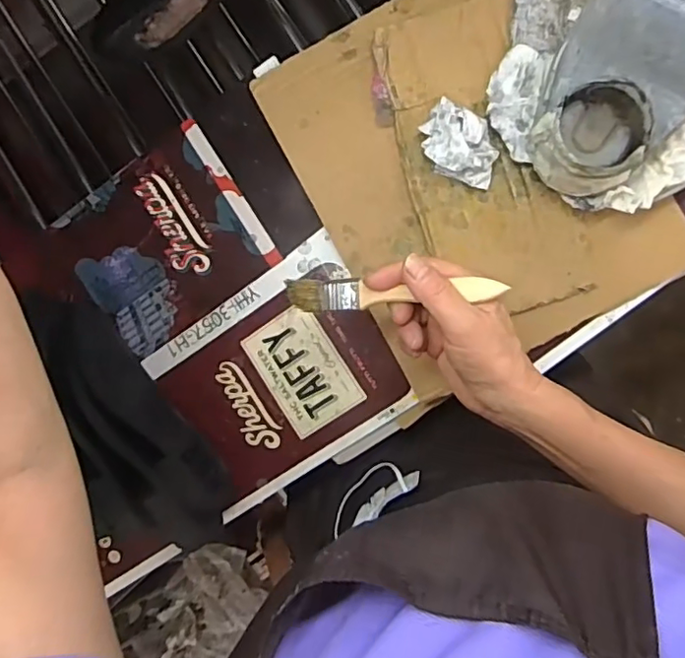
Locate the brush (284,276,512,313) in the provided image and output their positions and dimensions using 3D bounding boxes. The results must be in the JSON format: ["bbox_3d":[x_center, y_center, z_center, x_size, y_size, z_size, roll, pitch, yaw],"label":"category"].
[{"bbox_3d":[0.032,-0.024,0.386,0.148,0.008,0.022,-1,91,19],"label":"brush"}]

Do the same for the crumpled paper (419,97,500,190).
[{"bbox_3d":[0.094,-0.147,0.458,0.062,0.035,0.049,20,93,7],"label":"crumpled paper"}]

